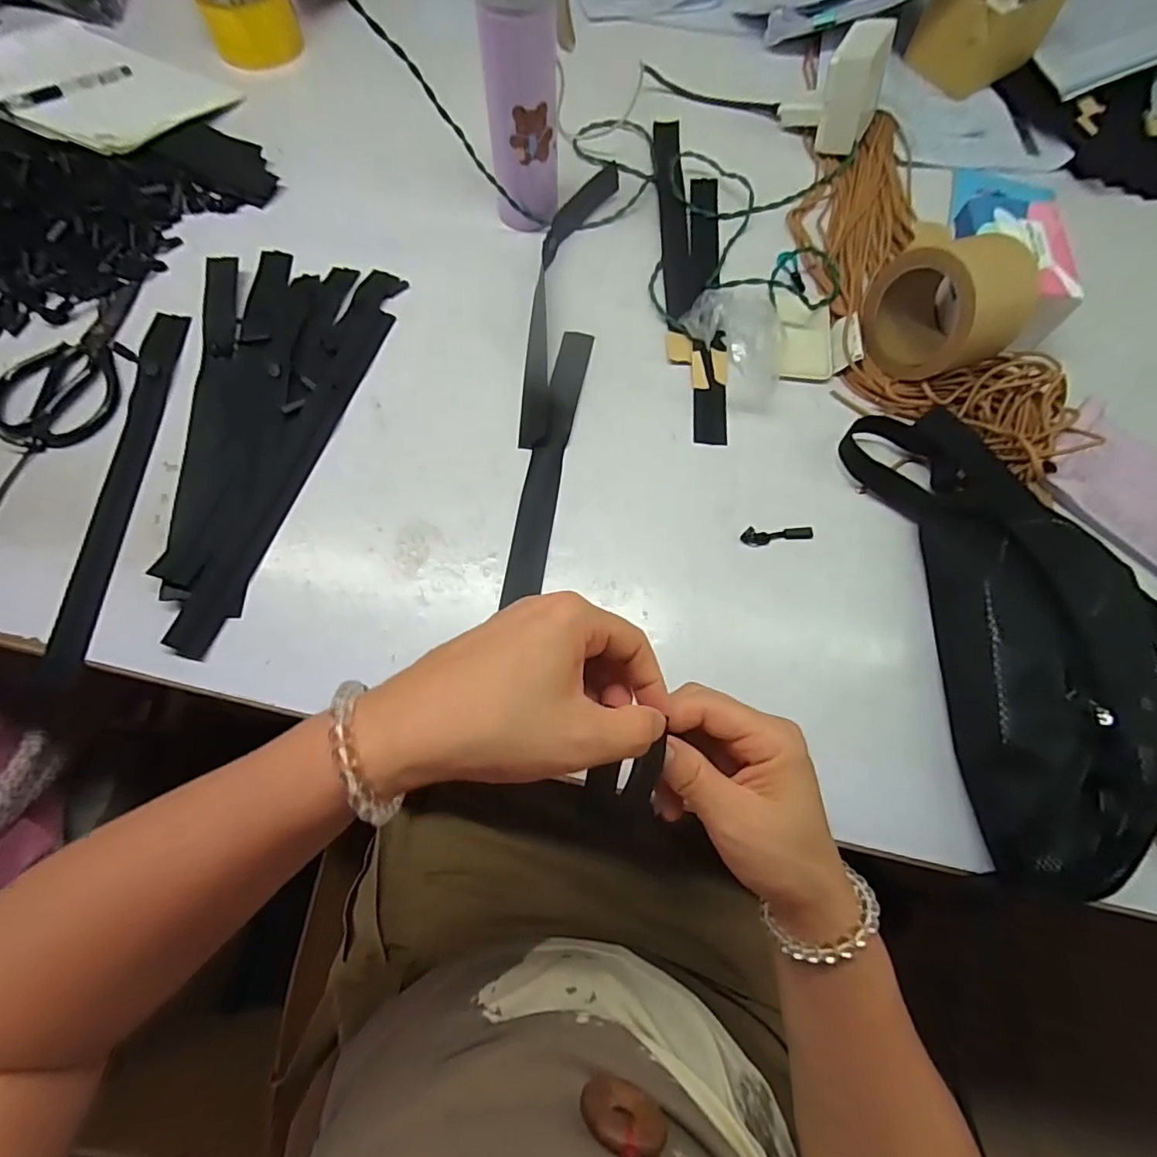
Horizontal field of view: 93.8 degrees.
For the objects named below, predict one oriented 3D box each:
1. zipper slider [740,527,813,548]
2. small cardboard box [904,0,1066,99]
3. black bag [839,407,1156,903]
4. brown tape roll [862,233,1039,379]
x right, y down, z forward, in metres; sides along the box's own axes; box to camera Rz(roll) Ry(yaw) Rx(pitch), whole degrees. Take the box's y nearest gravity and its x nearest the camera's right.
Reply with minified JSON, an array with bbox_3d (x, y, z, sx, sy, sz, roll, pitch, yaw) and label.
[{"bbox_3d":[0.169,-0.037,0.461,0.061,0.007,0.014,-6,70,-4],"label":"zipper slider"},{"bbox_3d":[0.501,-0.684,0.665,0.137,0.080,0.113,-37,75,-14],"label":"small cardboard box"},{"bbox_3d":[0.362,0.020,0.413,0.205,0.077,0.370,-7,70,-5],"label":"black bag"},{"bbox_3d":[0.324,-0.234,0.479,0.090,0.105,0.101,-20,72,-9],"label":"brown tape roll"}]

